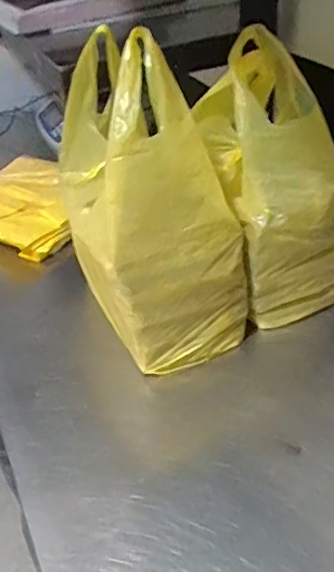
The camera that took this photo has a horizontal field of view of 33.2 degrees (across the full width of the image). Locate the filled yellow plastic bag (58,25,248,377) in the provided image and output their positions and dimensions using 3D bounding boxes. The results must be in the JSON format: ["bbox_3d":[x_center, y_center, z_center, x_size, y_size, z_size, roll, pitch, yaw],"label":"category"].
[{"bbox_3d":[-0.026,-0.103,0.661,0.165,0.327,0.226,-15,39,-12],"label":"filled yellow plastic bag"}]

